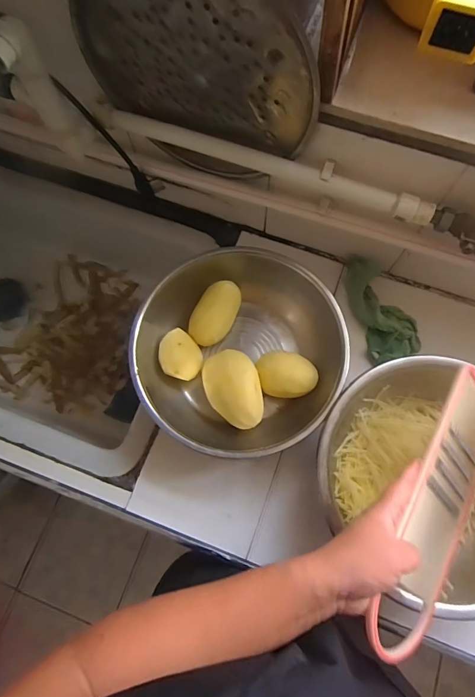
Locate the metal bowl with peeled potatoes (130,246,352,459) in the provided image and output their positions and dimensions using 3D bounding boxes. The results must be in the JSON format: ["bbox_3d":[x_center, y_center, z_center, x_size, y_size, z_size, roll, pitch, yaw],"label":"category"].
[{"bbox_3d":[0.002,0.008,0.525,0.253,0.089,0.256,0,74,1],"label":"metal bowl with peeled potatoes"}]

